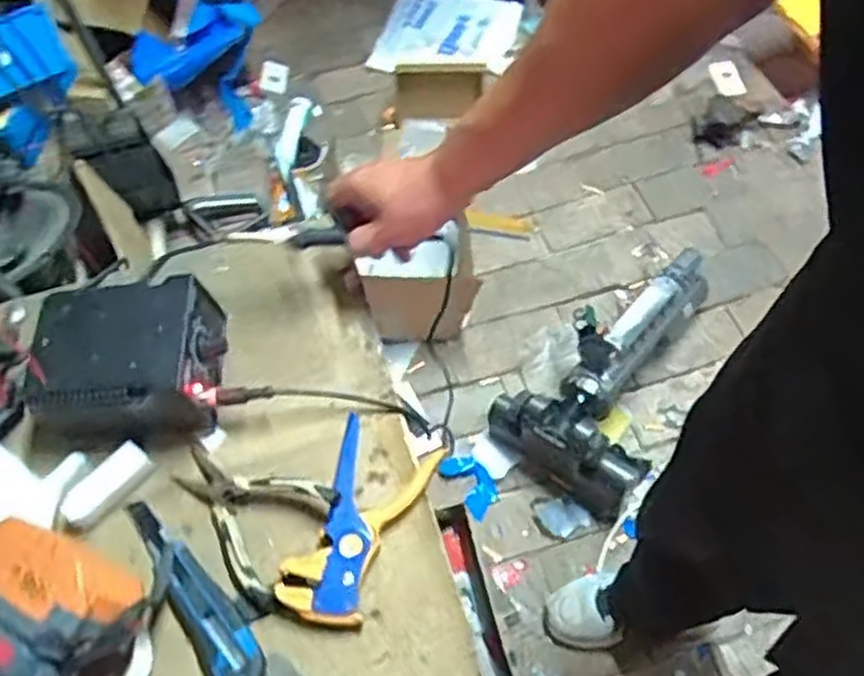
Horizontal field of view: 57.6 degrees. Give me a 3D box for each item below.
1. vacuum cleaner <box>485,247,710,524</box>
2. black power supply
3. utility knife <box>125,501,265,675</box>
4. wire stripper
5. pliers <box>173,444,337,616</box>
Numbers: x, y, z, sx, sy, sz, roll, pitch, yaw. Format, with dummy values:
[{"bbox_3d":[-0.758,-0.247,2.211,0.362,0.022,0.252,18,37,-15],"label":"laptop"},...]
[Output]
[{"bbox_3d":[0.363,0.067,1.403,0.486,0.200,0.263,-39,69,-17],"label":"vacuum cleaner"},{"bbox_3d":[-0.266,0.016,0.679,0.162,0.076,0.117,-3,63,0],"label":"black power supply"},{"bbox_3d":[-0.189,0.198,0.622,0.042,0.026,0.190,-32,66,-14],"label":"utility knife"},{"bbox_3d":[-0.063,0.152,0.647,0.082,0.024,0.161,20,65,11],"label":"wire stripper"},{"bbox_3d":[-0.163,0.142,0.649,0.139,0.023,0.104,27,66,14],"label":"pliers"}]

